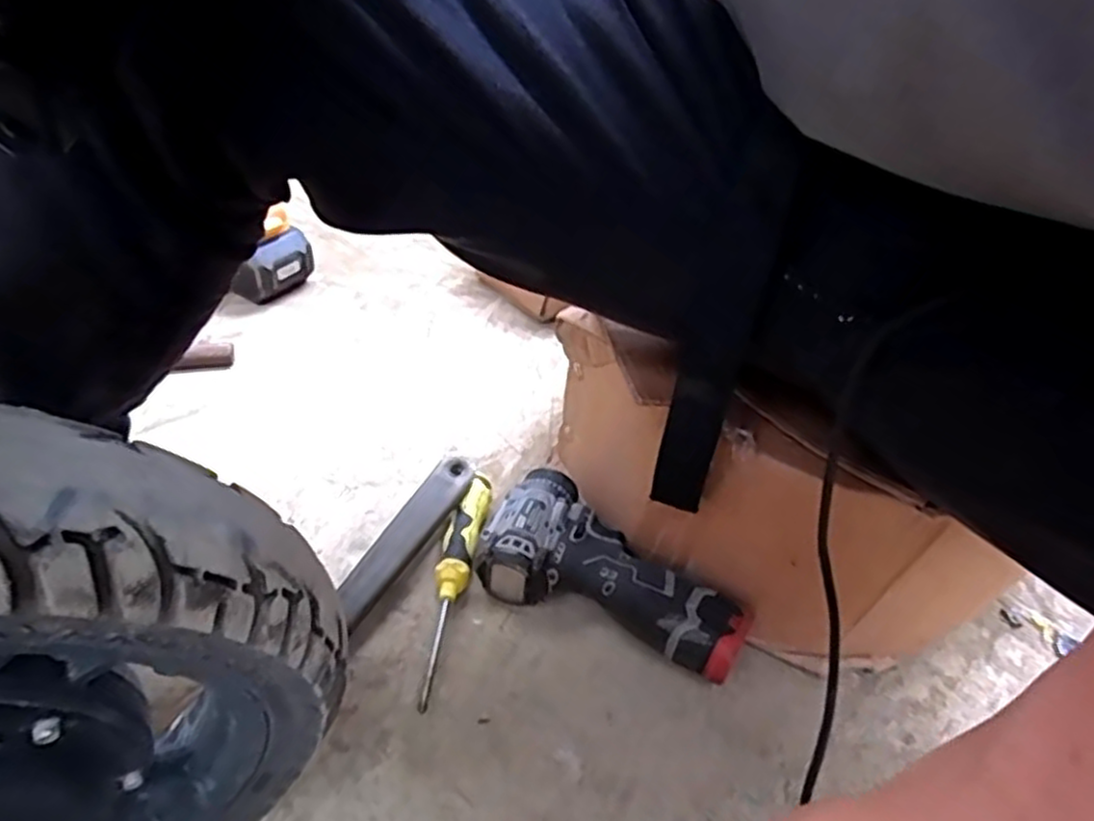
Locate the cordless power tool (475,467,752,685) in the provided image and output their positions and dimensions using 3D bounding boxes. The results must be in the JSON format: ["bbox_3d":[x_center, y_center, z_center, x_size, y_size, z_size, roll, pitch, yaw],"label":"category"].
[{"bbox_3d":[0.051,0.120,0.540,0.198,0.057,0.104,21,43,17],"label":"cordless power tool"}]

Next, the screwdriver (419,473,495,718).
[{"bbox_3d":[-0.072,0.126,0.538,0.027,0.031,0.191,8,41,3],"label":"screwdriver"}]

